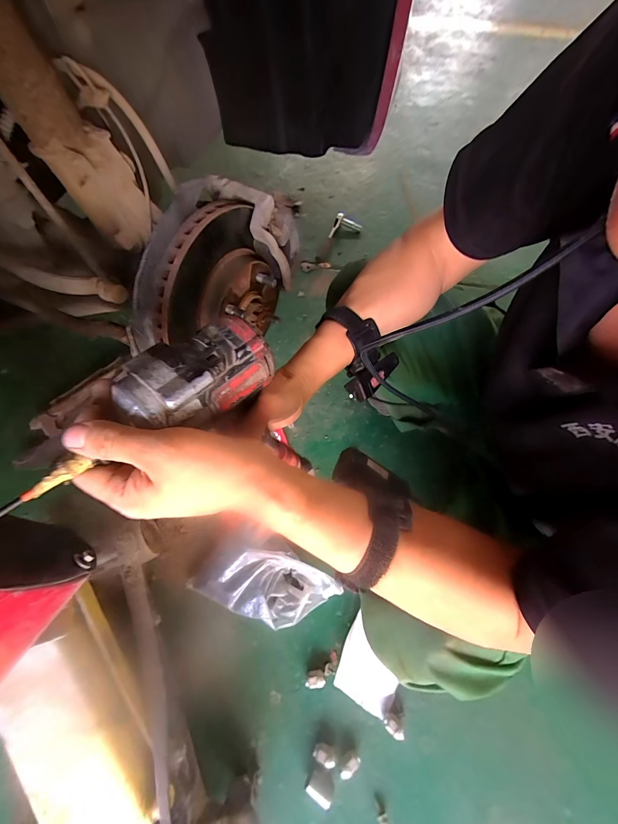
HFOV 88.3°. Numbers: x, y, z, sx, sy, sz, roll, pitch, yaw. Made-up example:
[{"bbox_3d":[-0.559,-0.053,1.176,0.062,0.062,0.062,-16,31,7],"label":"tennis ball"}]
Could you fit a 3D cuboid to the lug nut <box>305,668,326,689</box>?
[{"bbox_3d":[0.011,0.455,0.543,0.033,0.025,0.021,-9,67,-4],"label":"lug nut"}]

